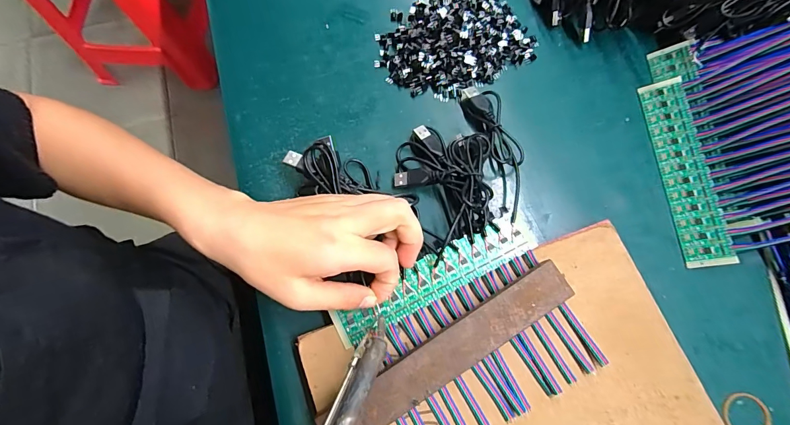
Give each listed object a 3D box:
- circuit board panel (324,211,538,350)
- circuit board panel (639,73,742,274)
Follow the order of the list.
[{"bbox_3d":[0.031,0.049,0.293,0.164,0.005,0.032,-28,77,-8],"label":"circuit board panel"},{"bbox_3d":[0.243,-0.037,0.327,0.032,0.004,0.164,-13,73,28],"label":"circuit board panel"}]

